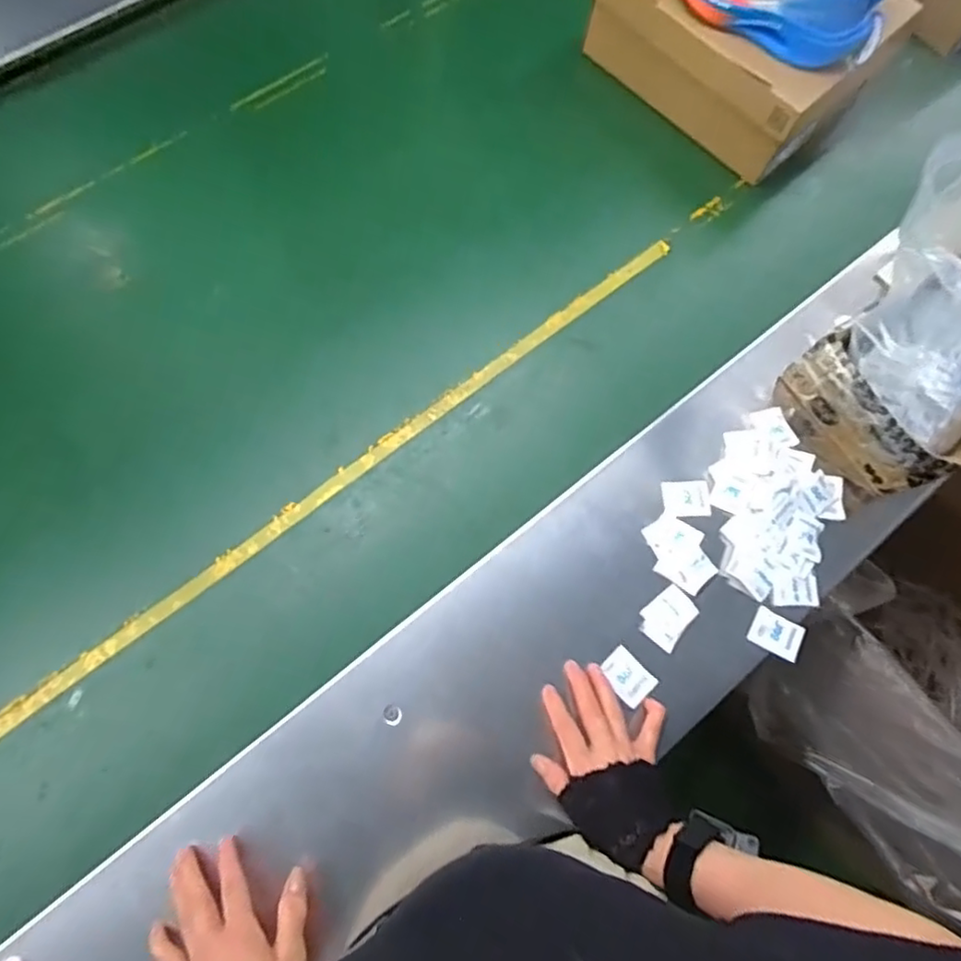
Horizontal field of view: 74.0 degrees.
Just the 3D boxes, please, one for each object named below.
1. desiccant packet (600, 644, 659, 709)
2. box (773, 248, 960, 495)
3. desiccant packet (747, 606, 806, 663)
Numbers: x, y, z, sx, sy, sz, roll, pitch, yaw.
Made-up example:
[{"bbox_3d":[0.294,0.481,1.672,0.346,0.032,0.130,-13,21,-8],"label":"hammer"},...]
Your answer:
[{"bbox_3d":[0.135,0.180,0.583,0.037,0.006,0.047,-43,79,-13],"label":"desiccant packet"},{"bbox_3d":[0.458,-0.105,0.649,0.251,0.119,0.171,-31,77,-11],"label":"box"},{"bbox_3d":[0.281,0.145,0.601,0.048,0.004,0.036,27,74,6],"label":"desiccant packet"}]

